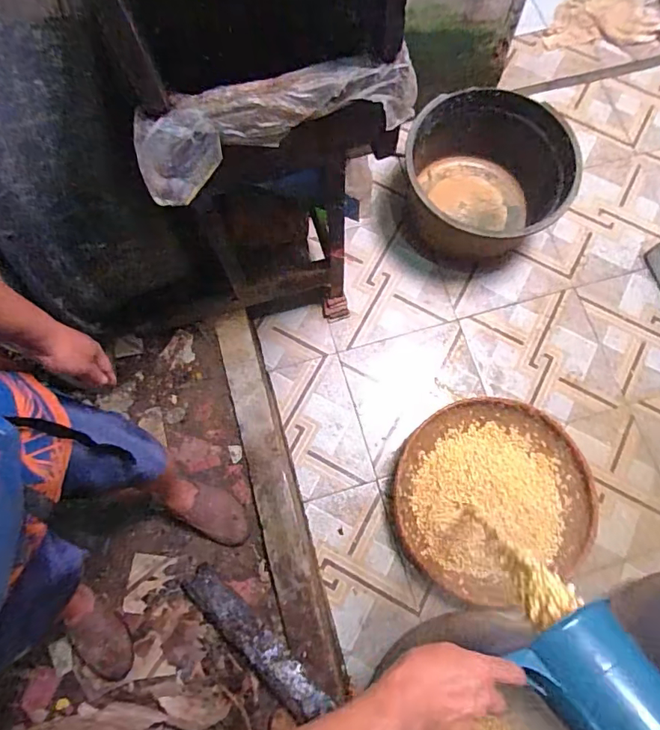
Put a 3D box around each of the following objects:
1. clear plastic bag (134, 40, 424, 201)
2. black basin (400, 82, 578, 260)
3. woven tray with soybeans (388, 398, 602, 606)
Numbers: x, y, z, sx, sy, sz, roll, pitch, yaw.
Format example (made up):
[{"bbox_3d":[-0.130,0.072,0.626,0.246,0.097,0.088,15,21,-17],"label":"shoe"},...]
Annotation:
[{"bbox_3d":[-0.075,-0.352,0.702,0.413,0.082,0.096,-20,74,-4],"label":"clear plastic bag"},{"bbox_3d":[0.471,-0.561,1.523,0.468,0.292,0.483,-1,74,2],"label":"black basin"},{"bbox_3d":[0.458,0.362,1.358,0.542,0.101,0.505,-9,74,0],"label":"woven tray with soybeans"}]

